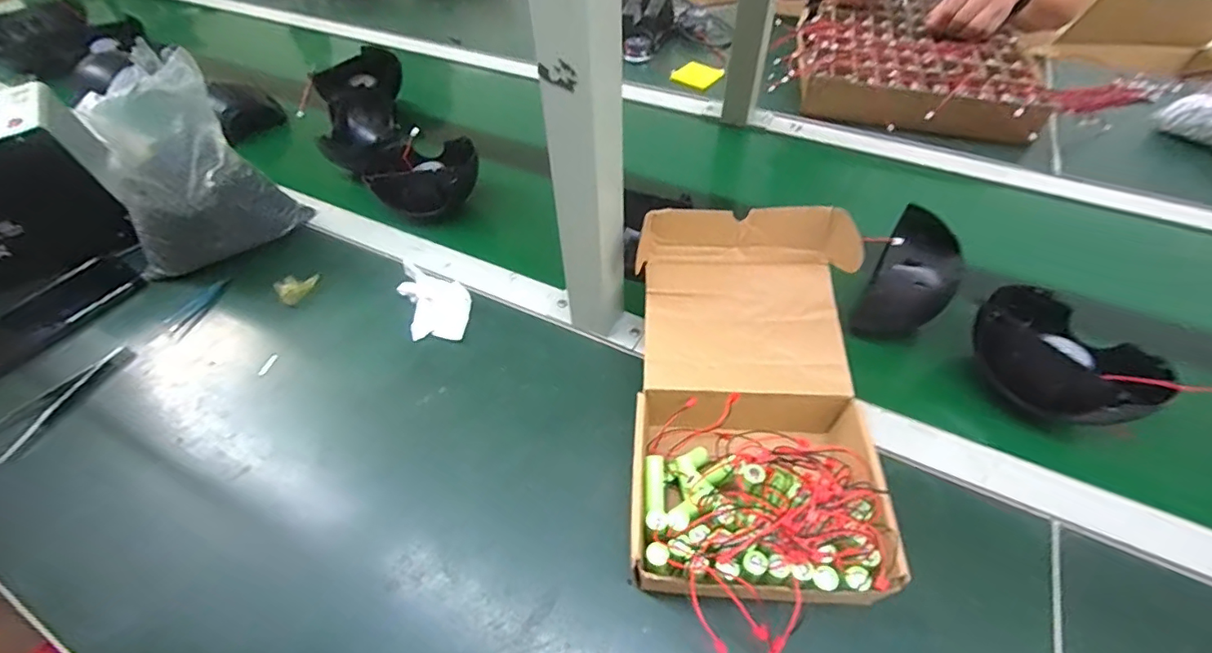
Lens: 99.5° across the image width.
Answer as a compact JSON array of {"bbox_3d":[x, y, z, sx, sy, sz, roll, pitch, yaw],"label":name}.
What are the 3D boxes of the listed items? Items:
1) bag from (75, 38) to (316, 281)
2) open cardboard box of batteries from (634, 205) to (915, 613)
[{"bbox_3d":[-0.430,-0.149,0.528,0.079,0.198,0.166,36,61,27],"label":"bag"},{"bbox_3d":[0.109,0.053,0.394,0.177,0.134,0.295,2,51,4],"label":"open cardboard box of batteries"}]

